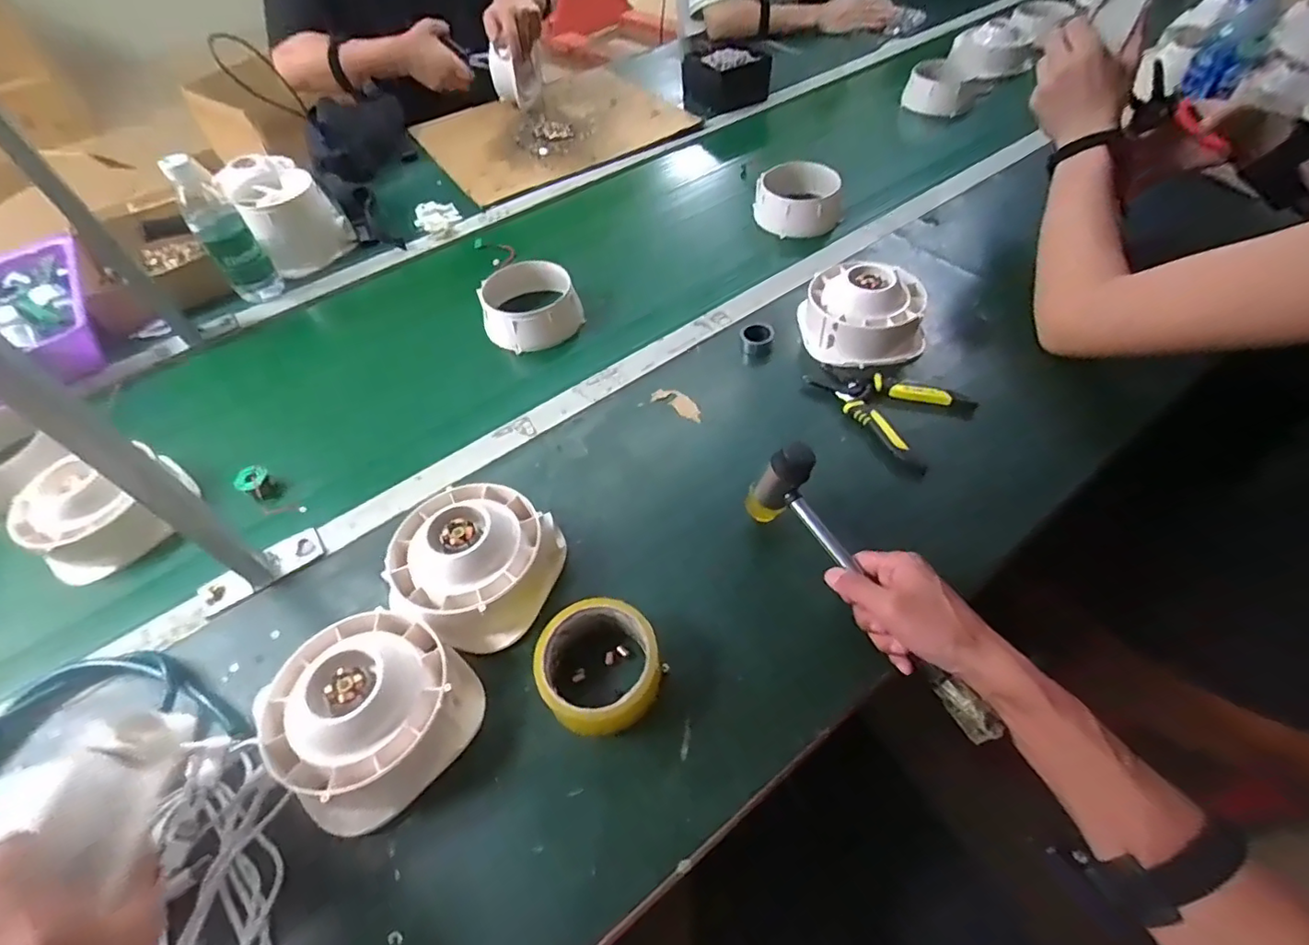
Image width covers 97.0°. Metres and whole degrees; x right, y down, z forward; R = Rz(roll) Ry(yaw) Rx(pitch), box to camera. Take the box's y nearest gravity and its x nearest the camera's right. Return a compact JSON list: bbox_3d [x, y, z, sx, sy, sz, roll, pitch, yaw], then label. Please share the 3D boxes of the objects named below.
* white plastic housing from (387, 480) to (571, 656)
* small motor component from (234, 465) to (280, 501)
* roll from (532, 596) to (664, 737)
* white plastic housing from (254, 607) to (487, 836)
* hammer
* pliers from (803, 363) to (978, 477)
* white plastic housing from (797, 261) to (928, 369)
[{"bbox_3d":[-0.158,0.072,0.499,0.133,0.061,0.126,-2,52,3],"label":"white plastic housing"},{"bbox_3d":[-0.416,0.013,0.605,0.030,0.030,0.027,-34,57,-20],"label":"small motor component"},{"bbox_3d":[-0.042,0.150,0.448,0.090,0.047,0.090,-2,52,3],"label":"roll"},{"bbox_3d":[-0.210,0.171,0.423,0.134,0.066,0.128,-2,52,3],"label":"white plastic housing"},{"bbox_3d":[0.164,0.094,0.458,0.040,0.079,0.248,-28,68,-17],"label":"hammer"},{"bbox_3d":[0.236,-0.077,0.602,0.110,0.026,0.154,-39,59,-23],"label":"pliers"},{"bbox_3d":[0.235,-0.184,0.659,0.130,0.071,0.127,-8,52,1],"label":"white plastic housing"}]

